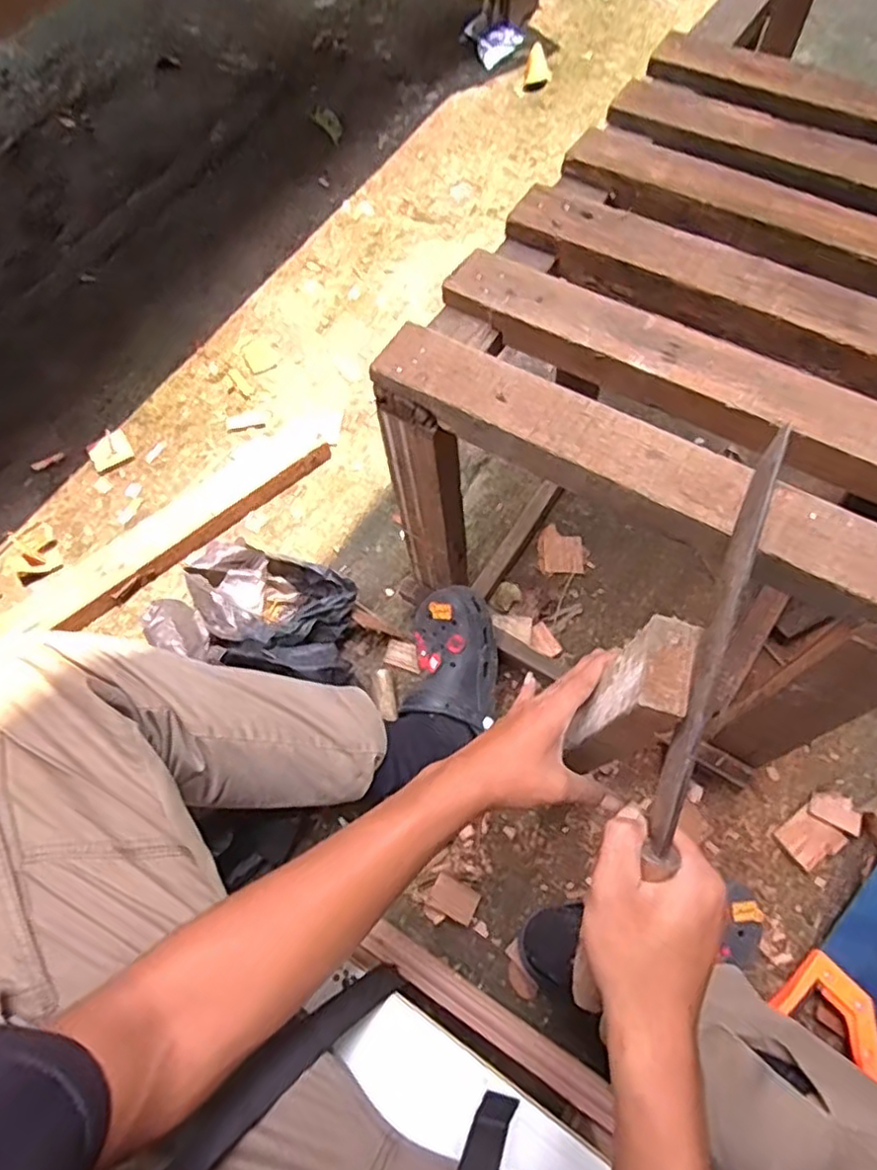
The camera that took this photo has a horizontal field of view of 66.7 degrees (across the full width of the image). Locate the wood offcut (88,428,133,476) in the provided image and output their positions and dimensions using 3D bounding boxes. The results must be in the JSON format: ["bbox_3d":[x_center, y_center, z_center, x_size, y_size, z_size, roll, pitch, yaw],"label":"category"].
[{"bbox_3d":[-0.517,-0.211,1.049,0.061,0.009,0.066,-33,66,-12],"label":"wood offcut"}]

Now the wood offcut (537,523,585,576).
[{"bbox_3d":[0.174,-0.051,0.947,0.064,0.006,0.082,-1,63,3],"label":"wood offcut"}]

